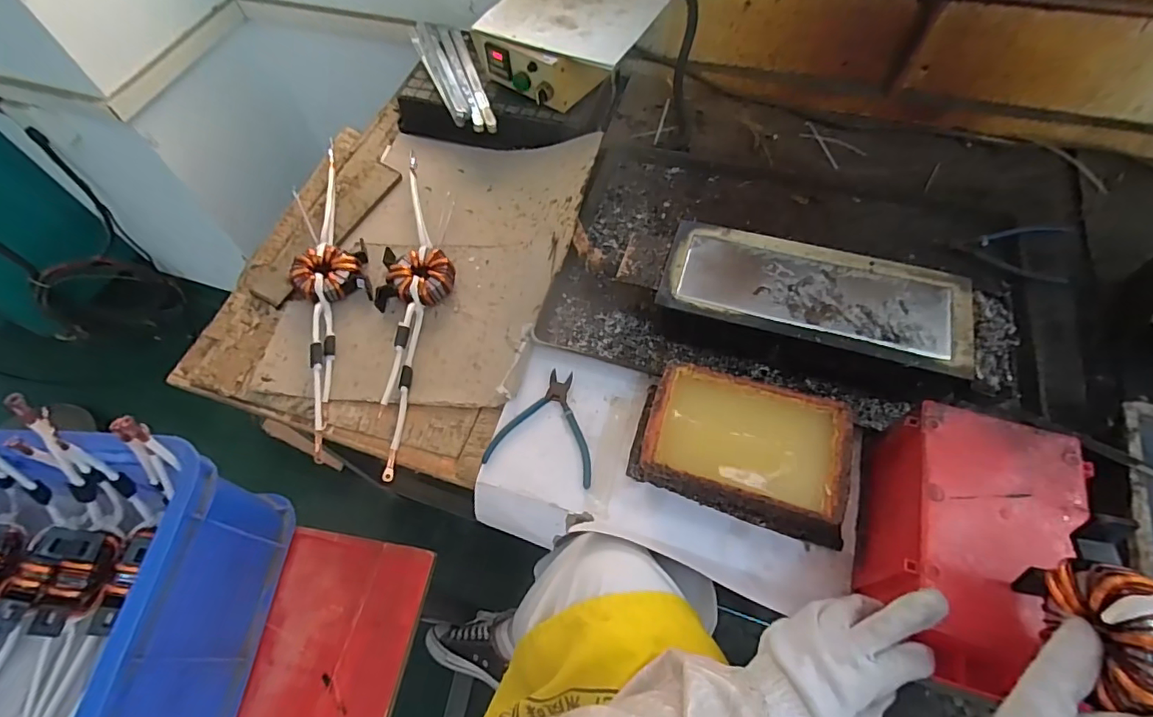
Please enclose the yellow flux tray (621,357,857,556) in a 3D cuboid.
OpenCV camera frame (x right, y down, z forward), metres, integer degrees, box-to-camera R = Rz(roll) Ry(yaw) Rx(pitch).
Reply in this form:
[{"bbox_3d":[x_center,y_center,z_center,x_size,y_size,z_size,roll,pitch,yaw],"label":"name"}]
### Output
[{"bbox_3d":[0.177,0.096,0.562,0.217,0.064,0.136,15,62,12],"label":"yellow flux tray"}]

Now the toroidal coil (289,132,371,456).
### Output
[{"bbox_3d":[-0.357,-0.111,0.746,0.104,0.046,0.530,-14,60,-5],"label":"toroidal coil"}]

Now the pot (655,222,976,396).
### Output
[{"bbox_3d":[0.274,-0.055,0.631,0.332,0.084,0.149,15,62,11],"label":"pot"}]

